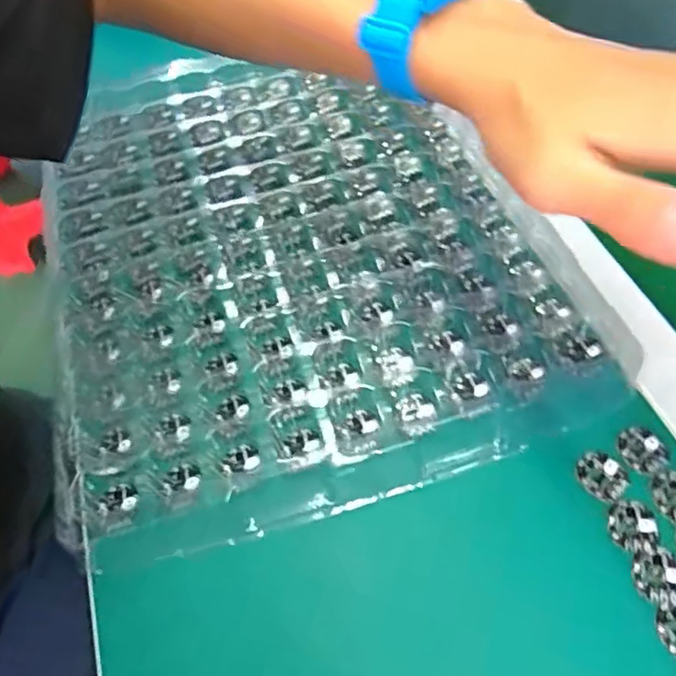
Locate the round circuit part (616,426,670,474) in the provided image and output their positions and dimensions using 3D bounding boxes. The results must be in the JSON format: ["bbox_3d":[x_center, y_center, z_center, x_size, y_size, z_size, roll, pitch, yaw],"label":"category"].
[{"bbox_3d":[0.155,0.055,0.300,0.025,0.004,0.023,-31,61,-16],"label":"round circuit part"}]

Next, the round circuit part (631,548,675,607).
[{"bbox_3d":[0.144,0.107,0.268,0.020,0.004,0.024,25,62,18],"label":"round circuit part"}]

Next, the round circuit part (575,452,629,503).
[{"bbox_3d":[0.131,0.068,0.295,0.024,0.004,0.023,-1,57,2],"label":"round circuit part"}]

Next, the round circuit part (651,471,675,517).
[{"bbox_3d":[0.163,0.074,0.287,0.023,0.004,0.019,-37,61,-21],"label":"round circuit part"}]

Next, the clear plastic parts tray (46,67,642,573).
[{"bbox_3d":[-0.023,-0.063,0.382,0.310,0.020,0.342,-14,57,-6],"label":"clear plastic parts tray"}]

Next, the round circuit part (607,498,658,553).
[{"bbox_3d":[0.139,0.087,0.281,0.023,0.004,0.020,-30,59,-17],"label":"round circuit part"}]

